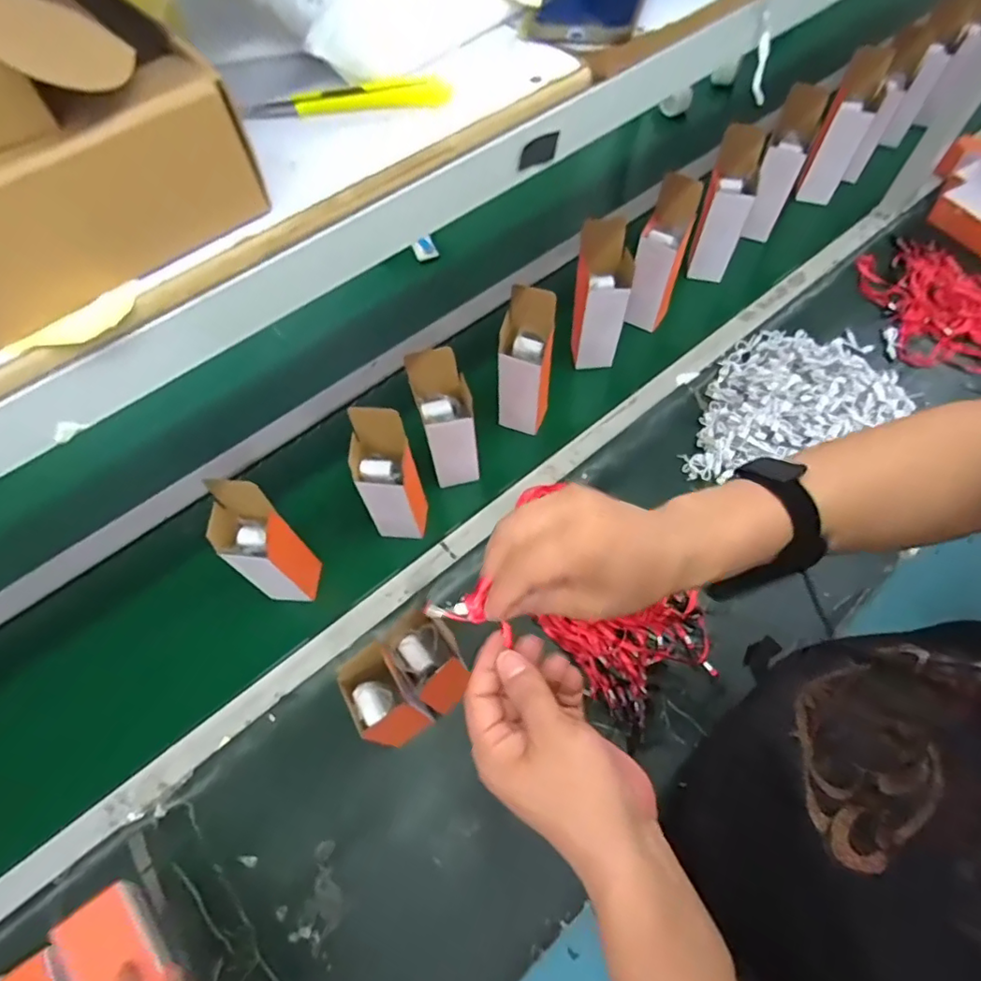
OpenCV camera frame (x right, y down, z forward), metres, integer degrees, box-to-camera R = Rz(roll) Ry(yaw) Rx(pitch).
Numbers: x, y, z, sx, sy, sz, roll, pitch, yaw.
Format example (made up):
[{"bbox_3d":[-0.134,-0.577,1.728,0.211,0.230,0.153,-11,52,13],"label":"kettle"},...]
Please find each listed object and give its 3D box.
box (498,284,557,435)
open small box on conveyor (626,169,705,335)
[{"bbox_3d":[0.052,-0.178,0.820,0.081,0.239,0.064,5,62,4],"label":"box"},{"bbox_3d":[0.281,-0.382,0.921,0.075,0.246,0.059,18,64,11],"label":"open small box on conveyor"}]

